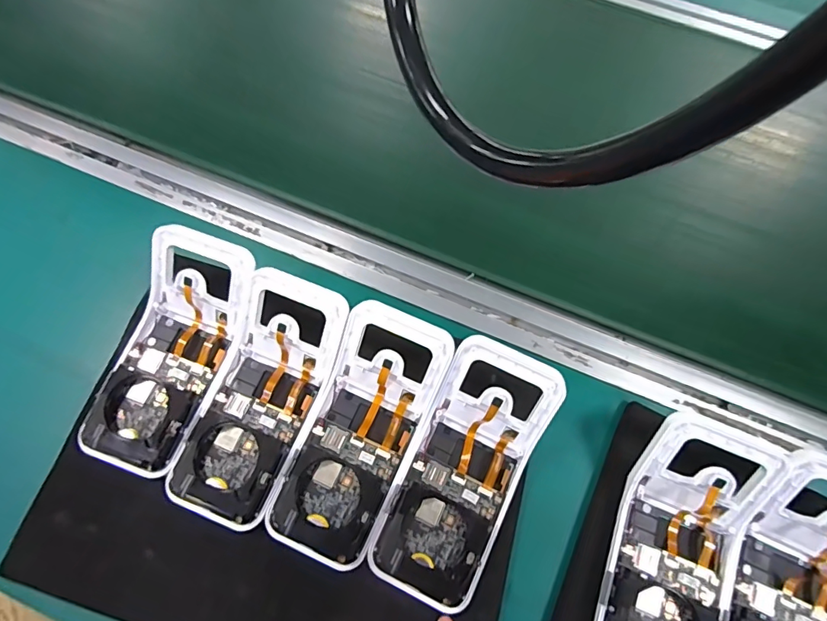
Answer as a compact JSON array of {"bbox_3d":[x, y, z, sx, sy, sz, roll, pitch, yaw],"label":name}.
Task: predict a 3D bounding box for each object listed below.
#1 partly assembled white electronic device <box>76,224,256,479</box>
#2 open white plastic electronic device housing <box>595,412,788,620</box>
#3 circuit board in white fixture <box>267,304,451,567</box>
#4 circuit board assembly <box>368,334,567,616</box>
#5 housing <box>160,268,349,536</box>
[{"bbox_3d":[-0.176,0.029,0.340,0.078,0.041,0.171,18,83,6],"label":"partly assembled white electronic device"},{"bbox_3d":[0.177,0.157,0.292,0.079,0.054,0.164,21,68,6],"label":"open white plastic electronic device housing"},{"bbox_3d":[-0.036,0.082,0.311,0.079,0.062,0.165,23,66,8],"label":"circuit board in white fixture"},{"bbox_3d":[0.034,0.104,0.305,0.082,0.062,0.167,17,66,5],"label":"circuit board assembly"},{"bbox_3d":[-0.108,0.061,0.333,0.075,0.046,0.173,21,83,7],"label":"housing"}]

